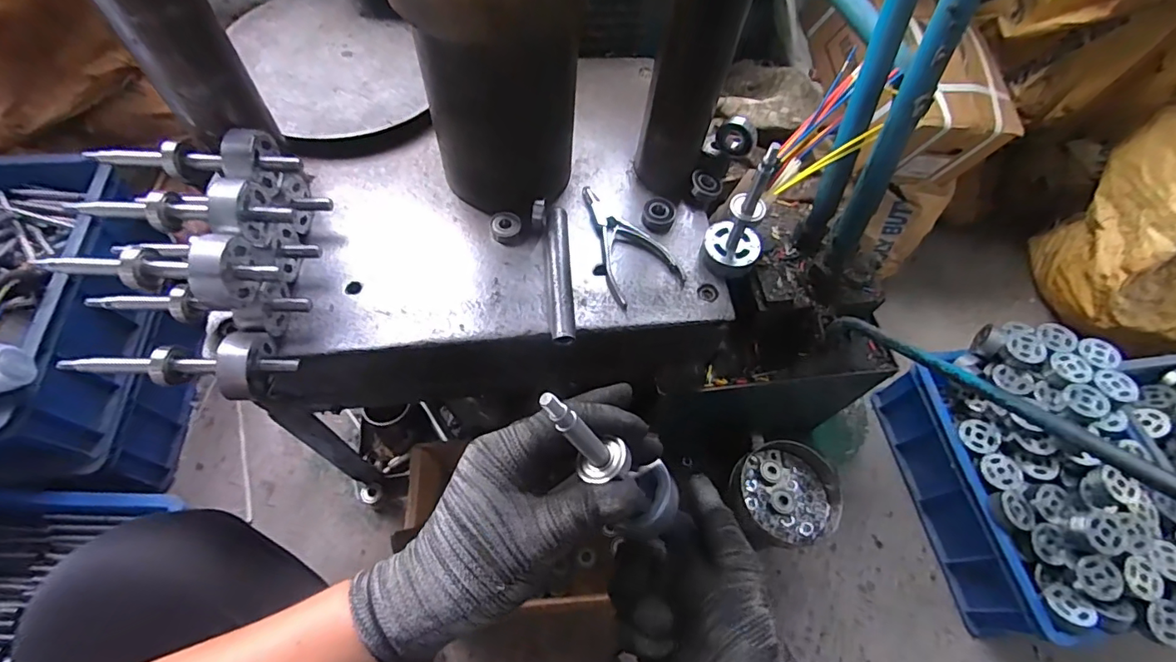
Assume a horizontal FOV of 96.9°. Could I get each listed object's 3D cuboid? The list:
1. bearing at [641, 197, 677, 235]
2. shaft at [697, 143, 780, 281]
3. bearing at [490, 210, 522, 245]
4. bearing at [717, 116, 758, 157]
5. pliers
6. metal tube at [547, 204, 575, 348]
[{"bbox_3d":[0.072,-0.117,0.526,0.032,0.014,0.032,17,61,5],"label":"bearing"},{"bbox_3d":[0.140,-0.103,0.458,0.052,0.131,0.046,19,62,6],"label":"shaft"},{"bbox_3d":[-0.079,-0.101,0.507,0.027,0.013,0.029,-13,63,-11],"label":"bearing"},{"bbox_3d":[0.148,-0.193,0.517,0.040,0.035,0.011,22,27,20],"label":"bearing"},{"bbox_3d":[0.033,-0.092,0.510,0.071,0.015,0.139,-21,65,-15],"label":"pliers"},{"bbox_3d":[-0.026,-0.052,0.480,0.021,0.018,0.145,-2,62,-5],"label":"metal tube"}]

